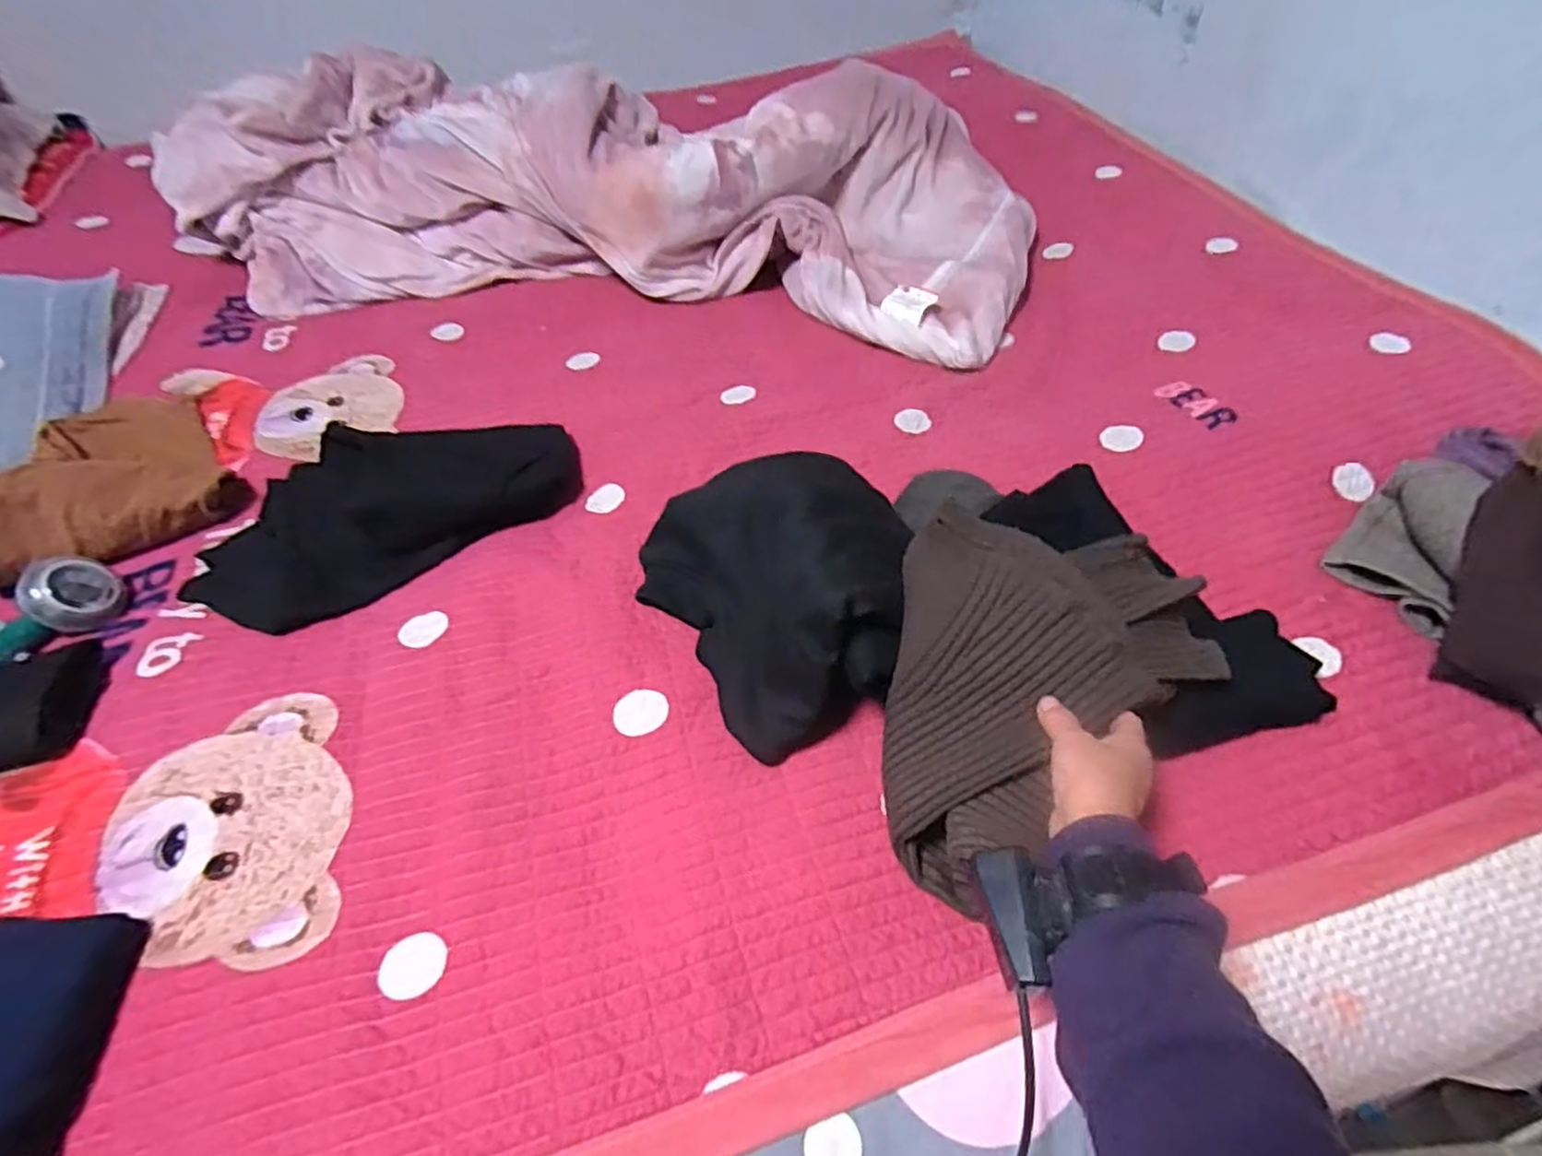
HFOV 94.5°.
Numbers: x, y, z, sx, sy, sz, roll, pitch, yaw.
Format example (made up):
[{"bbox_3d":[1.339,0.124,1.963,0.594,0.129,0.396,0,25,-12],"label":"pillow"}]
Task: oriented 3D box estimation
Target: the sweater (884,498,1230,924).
[{"bbox_3d":[0.196,0.095,0.516,0.216,0.136,0.248,8,49,7],"label":"sweater"}]

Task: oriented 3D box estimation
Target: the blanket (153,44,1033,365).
[{"bbox_3d":[-0.244,-0.561,1.054,1.212,0.220,0.421,8,50,8],"label":"blanket"}]

